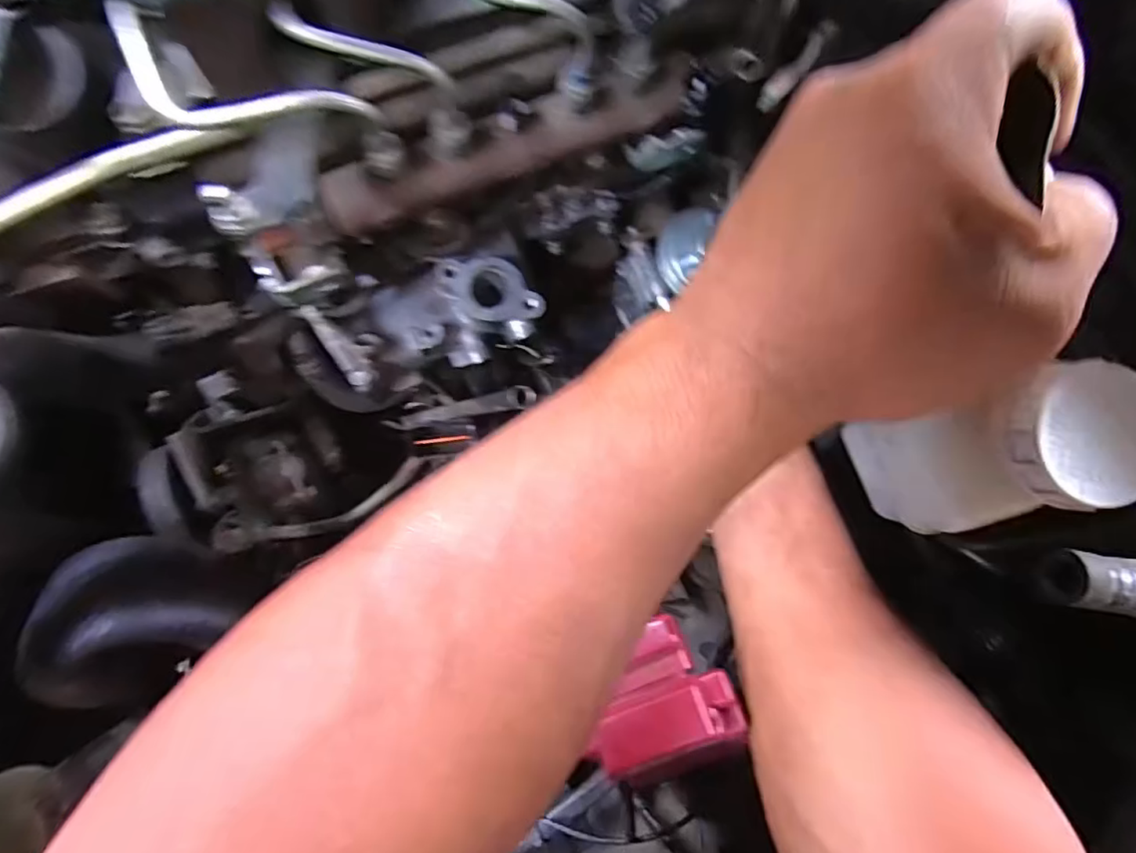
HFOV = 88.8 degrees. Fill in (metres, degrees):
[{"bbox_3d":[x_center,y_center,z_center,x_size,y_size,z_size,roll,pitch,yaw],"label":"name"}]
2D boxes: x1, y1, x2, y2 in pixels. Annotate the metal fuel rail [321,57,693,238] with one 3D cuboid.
[{"bbox_3d":[-0.028,-0.147,0.309,0.200,0.033,0.024,-22,90,-7],"label":"metal fuel rail"}]

